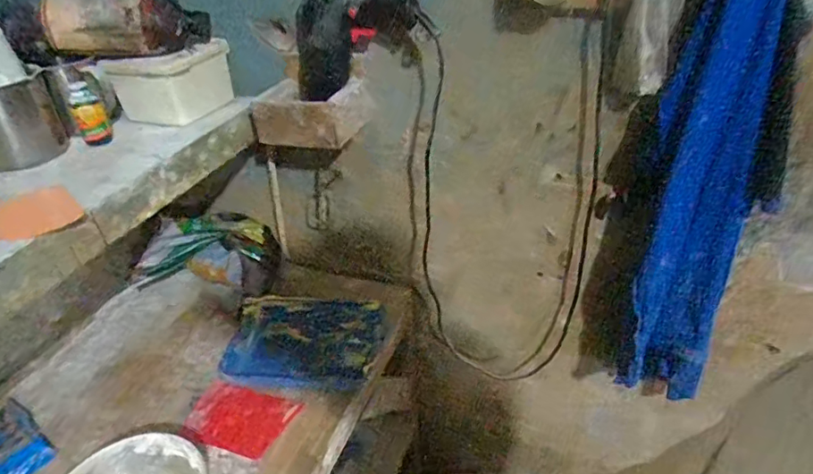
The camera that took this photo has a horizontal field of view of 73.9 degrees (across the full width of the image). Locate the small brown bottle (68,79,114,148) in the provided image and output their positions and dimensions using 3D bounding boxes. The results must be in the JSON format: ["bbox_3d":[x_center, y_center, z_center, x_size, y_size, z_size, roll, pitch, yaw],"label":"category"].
[{"bbox_3d":[-0.436,-0.167,0.745,0.040,0.088,0.030,-18,37,-22],"label":"small brown bottle"}]

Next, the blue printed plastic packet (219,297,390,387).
[{"bbox_3d":[-0.168,0.170,0.885,0.245,0.029,0.169,1,46,6],"label":"blue printed plastic packet"}]

